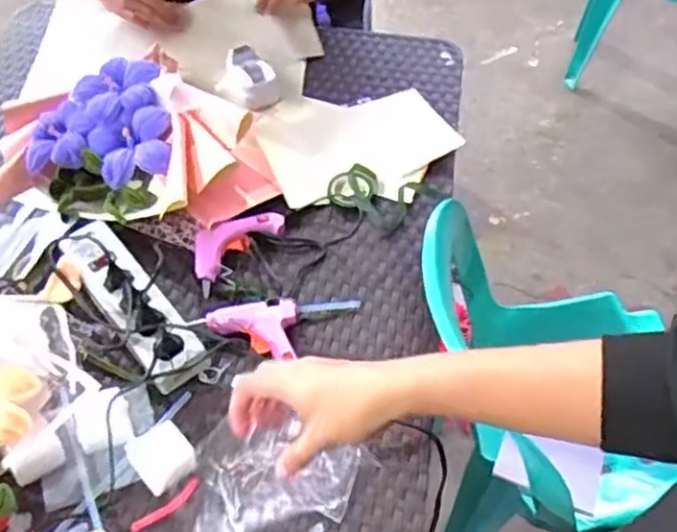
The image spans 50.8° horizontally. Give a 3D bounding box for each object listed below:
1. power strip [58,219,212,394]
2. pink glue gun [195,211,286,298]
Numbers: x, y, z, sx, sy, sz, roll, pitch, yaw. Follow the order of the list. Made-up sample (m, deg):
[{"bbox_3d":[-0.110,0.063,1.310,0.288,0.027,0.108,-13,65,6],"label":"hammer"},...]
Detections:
[{"bbox_3d":[-0.240,0.039,0.814,0.072,0.059,0.242,-35,63,-22],"label":"power strip"},{"bbox_3d":[-0.136,-0.028,0.885,0.071,0.026,0.136,34,62,21],"label":"pink glue gun"}]

